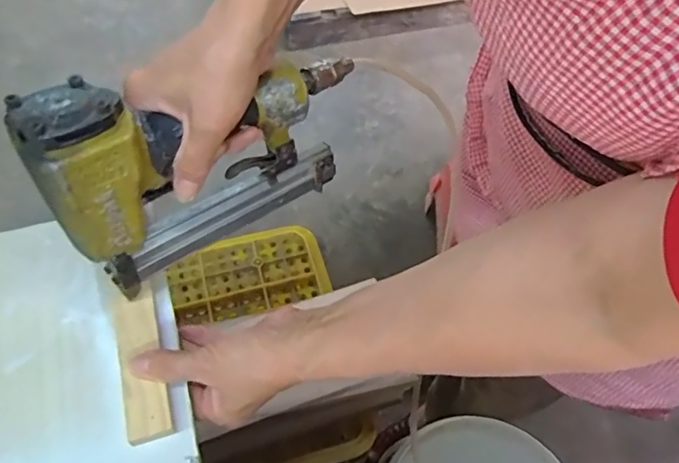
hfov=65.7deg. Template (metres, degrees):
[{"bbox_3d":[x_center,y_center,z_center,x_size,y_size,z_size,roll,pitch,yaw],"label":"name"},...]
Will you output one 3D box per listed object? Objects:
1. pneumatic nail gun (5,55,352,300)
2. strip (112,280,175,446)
[{"bbox_3d":[-0.088,-0.063,0.386,0.228,0.166,0.060,-34,68,-20],"label":"pneumatic nail gun"},{"bbox_3d":[-0.149,0.094,0.394,0.030,0.009,0.120,-14,59,-11],"label":"strip"}]

